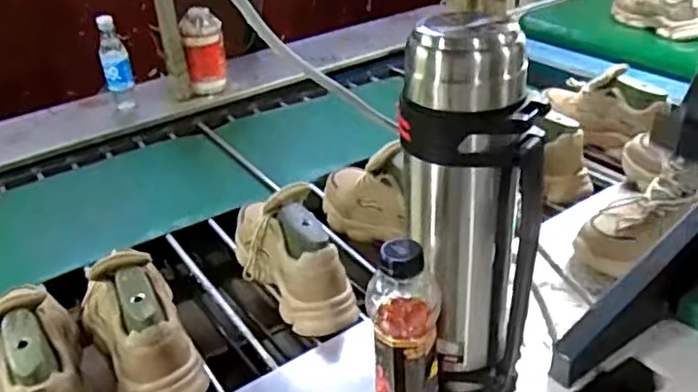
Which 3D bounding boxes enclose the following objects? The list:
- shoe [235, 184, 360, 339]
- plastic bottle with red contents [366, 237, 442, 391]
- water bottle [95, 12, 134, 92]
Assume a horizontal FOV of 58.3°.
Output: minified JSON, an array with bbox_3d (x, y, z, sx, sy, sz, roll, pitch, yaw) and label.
[{"bbox_3d":[-0.093,0.075,0.897,0.114,0.143,0.274,-16,35,-18],"label":"shoe"},{"bbox_3d":[0.054,0.147,0.611,0.070,0.227,0.075,0,34,6],"label":"plastic bottle with red contents"},{"bbox_3d":[-0.538,-0.321,1.425,0.063,0.158,0.049,-17,35,-18],"label":"water bottle"}]

